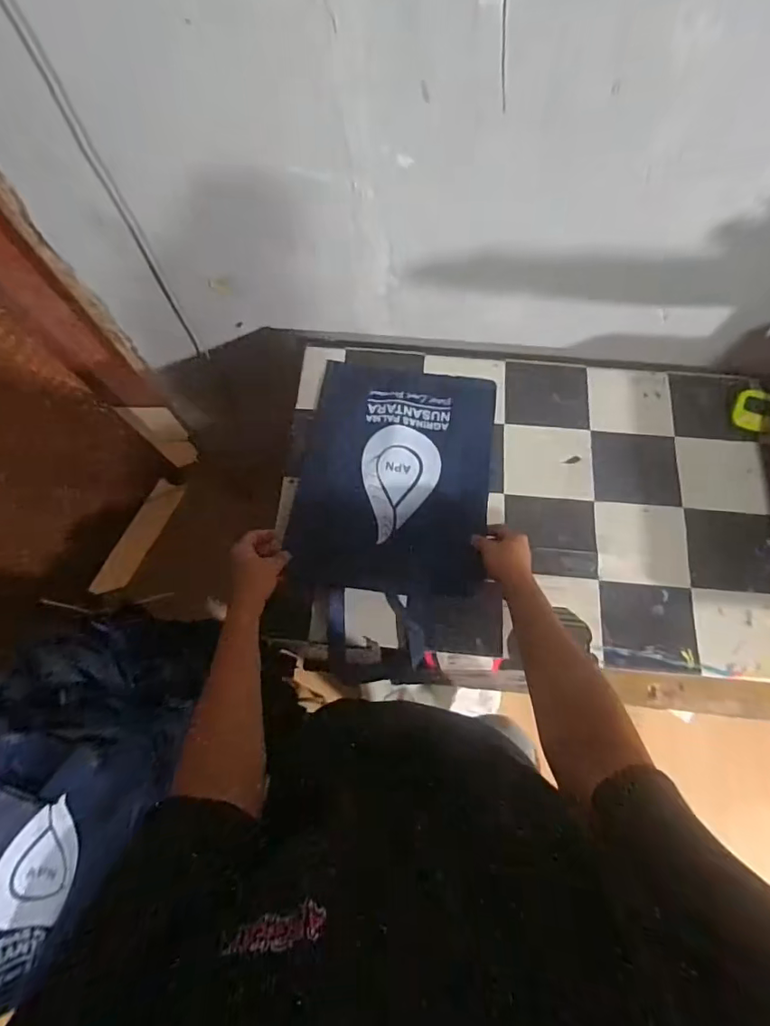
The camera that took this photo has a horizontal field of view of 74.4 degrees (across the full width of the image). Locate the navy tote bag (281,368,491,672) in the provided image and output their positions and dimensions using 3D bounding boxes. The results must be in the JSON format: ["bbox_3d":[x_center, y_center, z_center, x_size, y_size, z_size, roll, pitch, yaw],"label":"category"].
[{"bbox_3d":[0.011,-0.023,0.798,0.299,0.029,0.485,8,71,4],"label":"navy tote bag"}]

